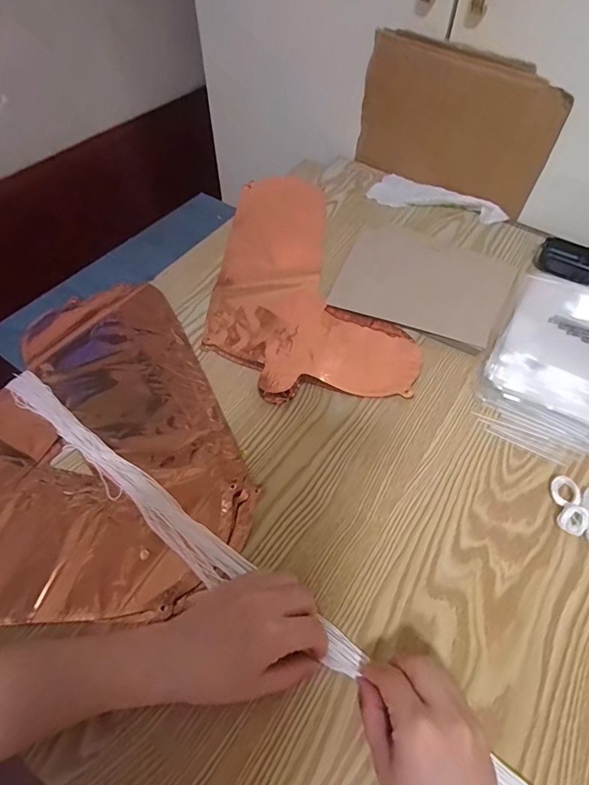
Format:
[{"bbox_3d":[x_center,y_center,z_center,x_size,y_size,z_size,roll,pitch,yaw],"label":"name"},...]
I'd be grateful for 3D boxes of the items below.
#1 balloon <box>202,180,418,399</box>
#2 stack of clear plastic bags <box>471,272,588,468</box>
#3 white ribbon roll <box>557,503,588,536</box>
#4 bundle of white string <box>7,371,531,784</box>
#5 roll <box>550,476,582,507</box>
[{"bbox_3d":[0.009,-0.168,0.573,0.228,0.015,0.415,-3,56,-3],"label":"balloon"},{"bbox_3d":[0.337,-0.023,0.484,0.217,0.016,0.261,28,60,17],"label":"stack of clear plastic bags"},{"bbox_3d":[0.244,0.110,0.385,0.023,0.010,0.027,36,62,21],"label":"white ribbon roll"},{"bbox_3d":[0.024,0.185,0.335,0.788,0.011,0.042,30,60,19],"label":"bundle of white string"},{"bbox_3d":[0.247,0.090,0.401,0.024,0.010,0.028,-1,56,-2],"label":"roll"}]

